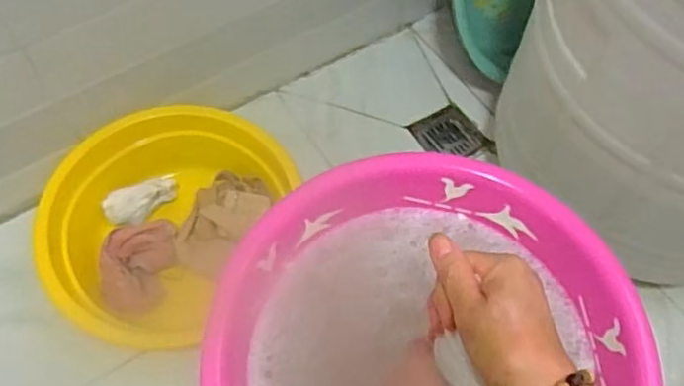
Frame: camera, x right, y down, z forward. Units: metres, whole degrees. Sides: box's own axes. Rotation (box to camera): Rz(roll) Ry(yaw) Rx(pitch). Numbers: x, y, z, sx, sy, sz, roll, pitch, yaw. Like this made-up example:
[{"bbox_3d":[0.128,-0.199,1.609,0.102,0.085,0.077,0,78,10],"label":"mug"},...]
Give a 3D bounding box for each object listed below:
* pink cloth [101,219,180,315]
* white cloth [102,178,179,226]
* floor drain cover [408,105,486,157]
[{"bbox_3d":[-0.308,0.110,0.925,0.104,0.054,0.138,-2,62,-3],"label":"pink cloth"},{"bbox_3d":[-0.322,0.010,0.982,0.115,0.044,0.074,-17,64,-10],"label":"white cloth"},{"bbox_3d":[0.195,-0.104,1.131,0.110,0.013,0.106,-29,66,-16],"label":"floor drain cover"}]

